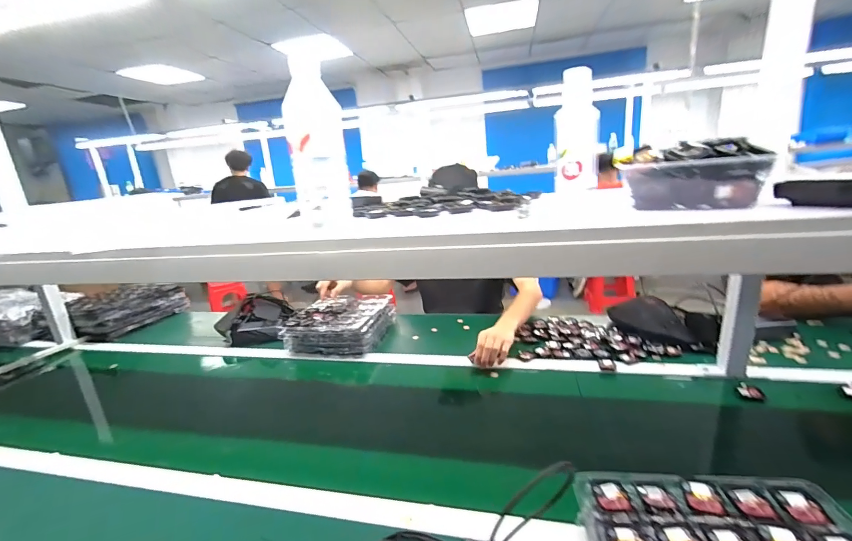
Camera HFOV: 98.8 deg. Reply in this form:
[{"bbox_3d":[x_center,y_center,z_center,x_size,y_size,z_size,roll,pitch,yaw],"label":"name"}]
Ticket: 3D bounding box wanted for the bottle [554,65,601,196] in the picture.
[{"bbox_3d":[0.270,-0.247,0.651,0.071,0.201,0.062,3,18,24],"label":"bottle"}]

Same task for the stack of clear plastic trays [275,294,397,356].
[{"bbox_3d":[-0.263,0.166,1.164,0.283,0.085,0.290,0,17,14],"label":"stack of clear plastic trays"}]

